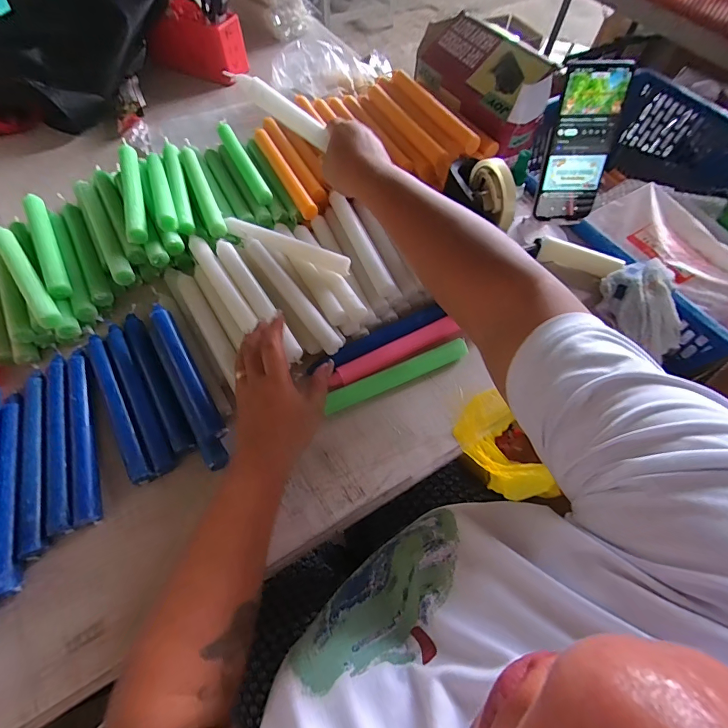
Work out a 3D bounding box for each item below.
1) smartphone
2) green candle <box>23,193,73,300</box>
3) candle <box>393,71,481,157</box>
[{"bbox_3d":[0.261,-0.264,0.461,0.074,0.166,0.014,2,35,9],"label":"smartphone"},{"bbox_3d":[-0.412,-0.157,0.495,0.025,0.023,0.201,-28,65,-15],"label":"green candle"},{"bbox_3d":[0.100,-0.379,0.558,0.022,0.020,0.220,-22,64,-12],"label":"candle"}]

